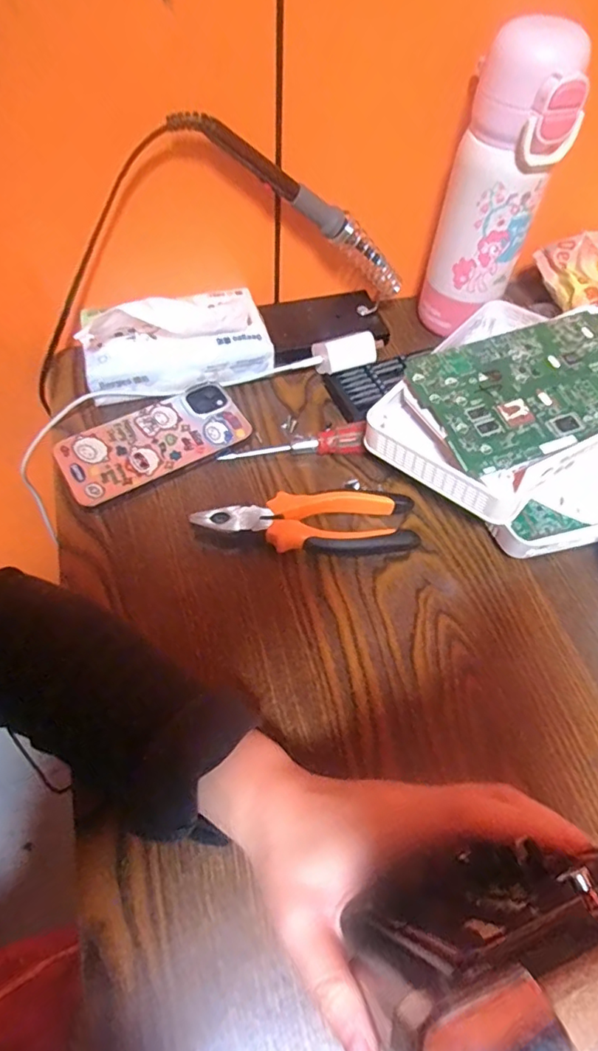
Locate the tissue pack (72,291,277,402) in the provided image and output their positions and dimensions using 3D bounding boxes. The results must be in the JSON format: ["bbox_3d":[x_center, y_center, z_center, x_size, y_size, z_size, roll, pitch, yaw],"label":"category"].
[{"bbox_3d":[-0.100,-0.149,0.437,0.153,0.076,0.041,-11,58,-9],"label":"tissue pack"}]

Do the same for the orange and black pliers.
[{"bbox_3d":[0.005,-0.004,0.385,0.153,0.019,0.049,1,57,-2],"label":"orange and black pliers"}]

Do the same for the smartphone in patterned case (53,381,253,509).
[{"bbox_3d":[-0.115,-0.068,0.427,0.144,0.011,0.069,-27,63,-19],"label":"smartphone in patterned case"}]

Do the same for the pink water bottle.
[{"bbox_3d":[0.152,-0.254,0.423,0.072,0.207,0.059,18,58,8],"label":"pink water bottle"}]

